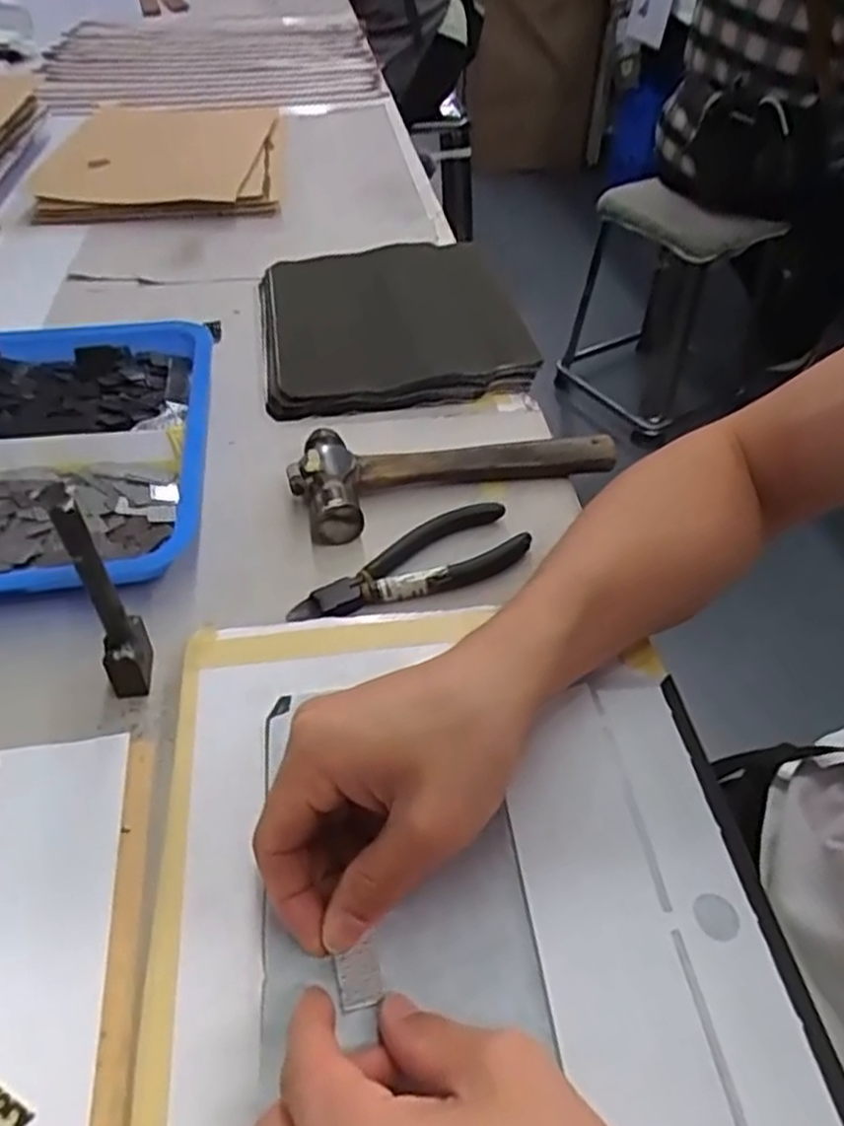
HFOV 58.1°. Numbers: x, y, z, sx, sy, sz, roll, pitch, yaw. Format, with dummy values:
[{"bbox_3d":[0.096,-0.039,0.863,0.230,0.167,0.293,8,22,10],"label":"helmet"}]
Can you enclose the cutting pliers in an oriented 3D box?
[{"bbox_3d":[-0.008,0.000,0.452,0.147,0.012,0.049,-17,47,-18],"label":"cutting pliers"}]

